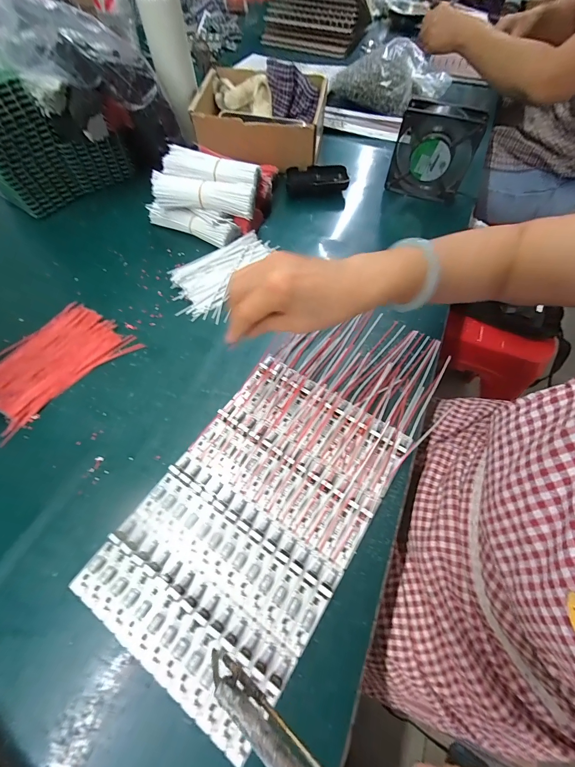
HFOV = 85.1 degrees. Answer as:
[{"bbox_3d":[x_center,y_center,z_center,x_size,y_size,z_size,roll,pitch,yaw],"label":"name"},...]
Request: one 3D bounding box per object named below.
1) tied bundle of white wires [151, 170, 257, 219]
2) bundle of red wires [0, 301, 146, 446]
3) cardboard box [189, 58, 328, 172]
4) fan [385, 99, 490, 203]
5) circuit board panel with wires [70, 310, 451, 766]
[{"bbox_3d":[-0.129,-0.283,0.477,0.165,0.038,0.047,14,60,5],"label":"tied bundle of white wires"},{"bbox_3d":[-0.291,-0.031,0.387,0.115,0.011,0.165,38,67,17],"label":"bundle of red wires"},{"bbox_3d":[-0.052,-0.487,0.562,0.221,0.072,0.163,8,62,3],"label":"cardboard box"},{"bbox_3d":[0.233,-0.367,0.505,0.119,0.123,0.030,12,62,5],"label":"fan"},{"bbox_3d":[0.011,0.071,0.332,0.193,0.016,0.428,34,66,15],"label":"circuit board panel with wires"}]

